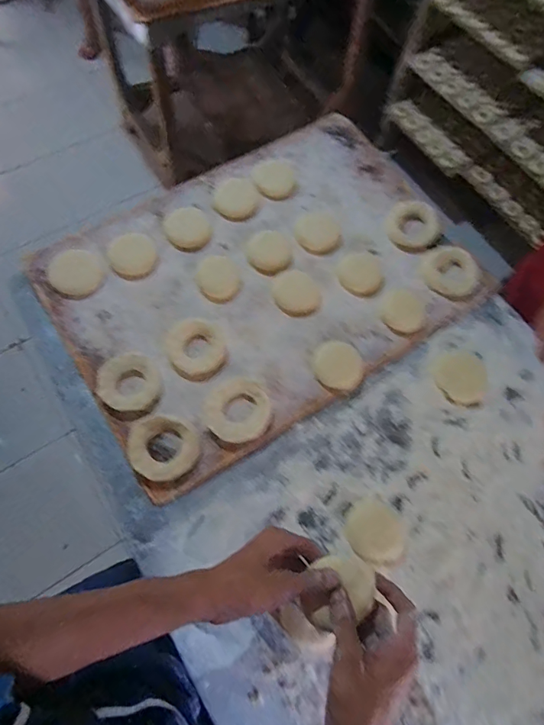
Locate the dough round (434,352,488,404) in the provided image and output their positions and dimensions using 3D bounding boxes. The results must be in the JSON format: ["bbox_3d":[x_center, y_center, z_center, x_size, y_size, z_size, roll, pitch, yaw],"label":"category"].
[{"bbox_3d":[0.267,0.019,0.601,0.073,0.004,0.071,1,69,-3],"label":"dough round"}]

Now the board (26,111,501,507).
[{"bbox_3d":[-0.009,-0.142,0.638,0.571,0.018,0.423,-32,74,-14],"label":"board"}]

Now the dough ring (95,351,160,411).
[{"bbox_3d":[-0.186,0.026,0.566,0.080,0.015,0.077,1,69,-3],"label":"dough ring"}]

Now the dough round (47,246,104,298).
[{"bbox_3d":[-0.284,-0.129,0.630,0.068,0.016,0.073,-5,69,-5],"label":"dough round"}]

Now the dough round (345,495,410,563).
[{"bbox_3d":[0.125,0.203,0.518,0.067,0.007,0.070,1,69,-3],"label":"dough round"}]

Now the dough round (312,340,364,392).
[{"bbox_3d":[0.090,0.003,0.589,0.067,0.005,0.067,1,69,-3],"label":"dough round"}]

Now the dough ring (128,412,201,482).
[{"bbox_3d":[-0.132,0.103,0.533,0.081,0.017,0.081,1,69,-3],"label":"dough ring"}]

